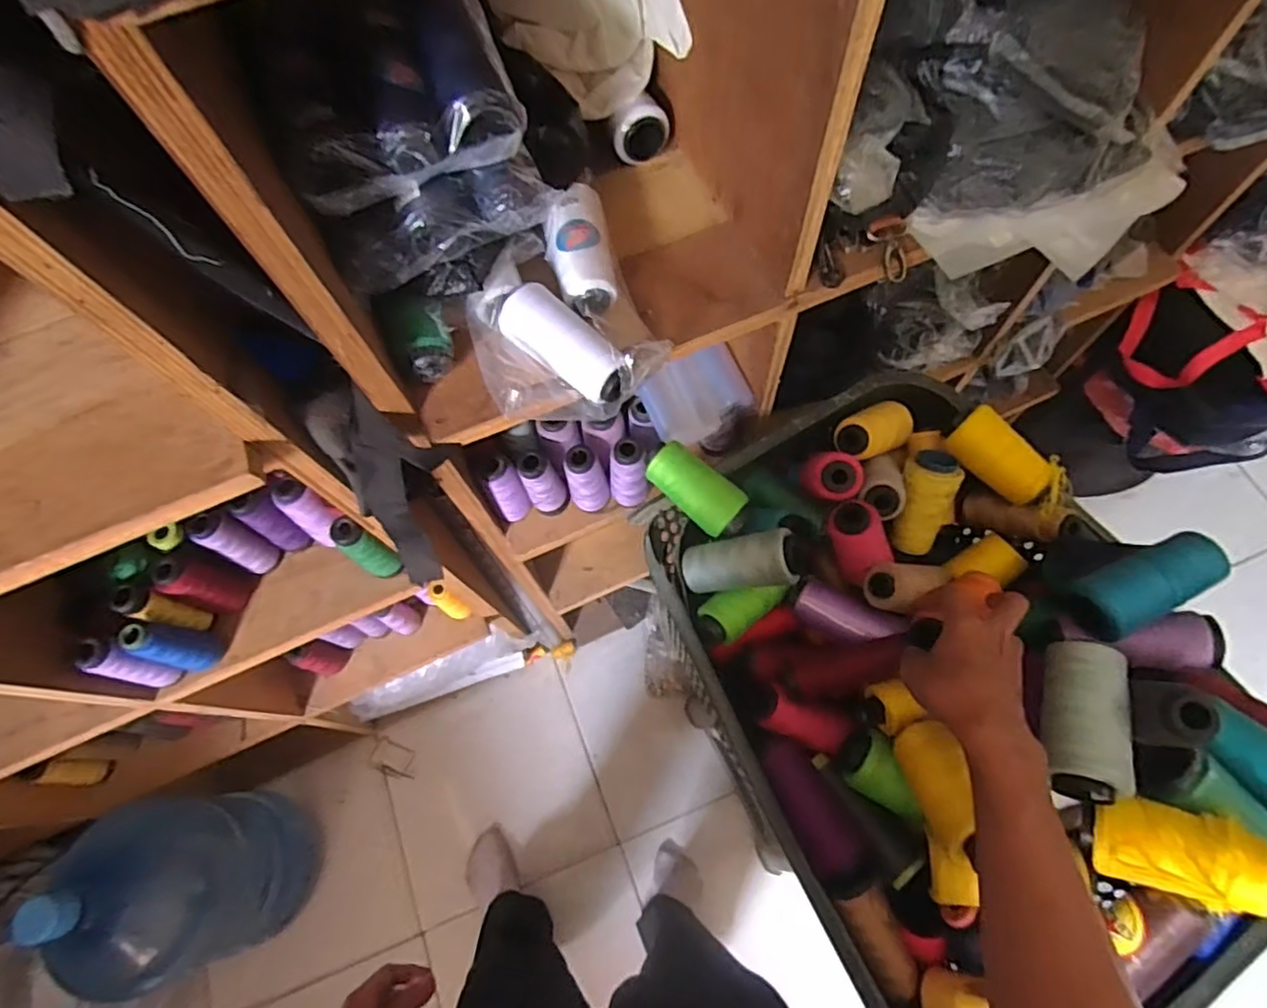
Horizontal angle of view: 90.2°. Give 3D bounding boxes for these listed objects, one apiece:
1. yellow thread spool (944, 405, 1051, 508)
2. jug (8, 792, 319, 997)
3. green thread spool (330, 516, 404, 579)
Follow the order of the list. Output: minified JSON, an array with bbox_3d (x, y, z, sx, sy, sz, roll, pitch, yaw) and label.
[{"bbox_3d":[0.351,-0.045,0.605,0.040,0.039,0.096,-40,71,-12],"label":"yellow thread spool"},{"bbox_3d":[-0.692,0.589,0.986,0.228,0.441,0.241,-1,68,3],"label":"jug"},{"bbox_3d":[-0.292,0.053,0.697,0.041,0.112,0.034,31,73,14],"label":"green thread spool"}]

